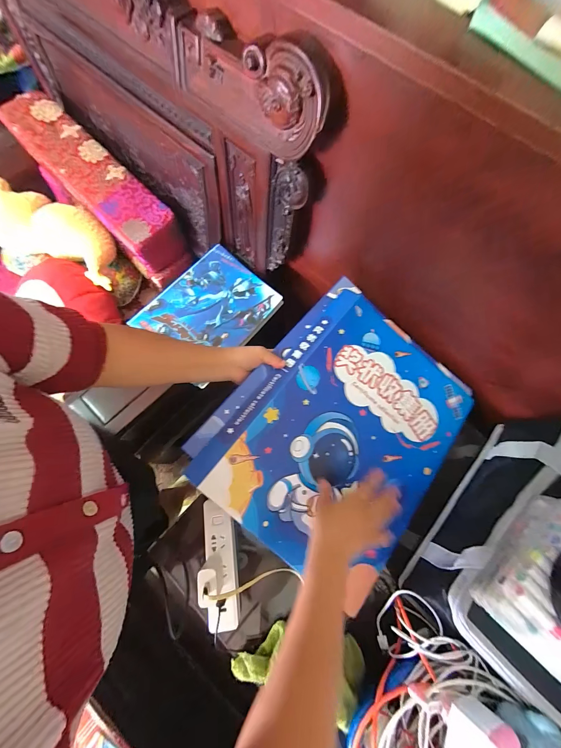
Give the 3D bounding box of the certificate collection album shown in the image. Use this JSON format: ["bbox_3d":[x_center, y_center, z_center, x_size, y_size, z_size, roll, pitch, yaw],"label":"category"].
[{"bbox_3d":[0.119,0.090,0.509,0.378,0.018,0.459,41,73,-1],"label":"certificate collection album"}]

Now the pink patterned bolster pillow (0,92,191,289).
[{"bbox_3d":[-0.523,-0.541,0.819,0.555,0.191,0.156,42,76,11],"label":"pink patterned bolster pillow"}]

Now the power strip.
[{"bbox_3d":[-0.098,0.305,0.461,0.043,0.022,0.179,-6,73,-4],"label":"power strip"}]

